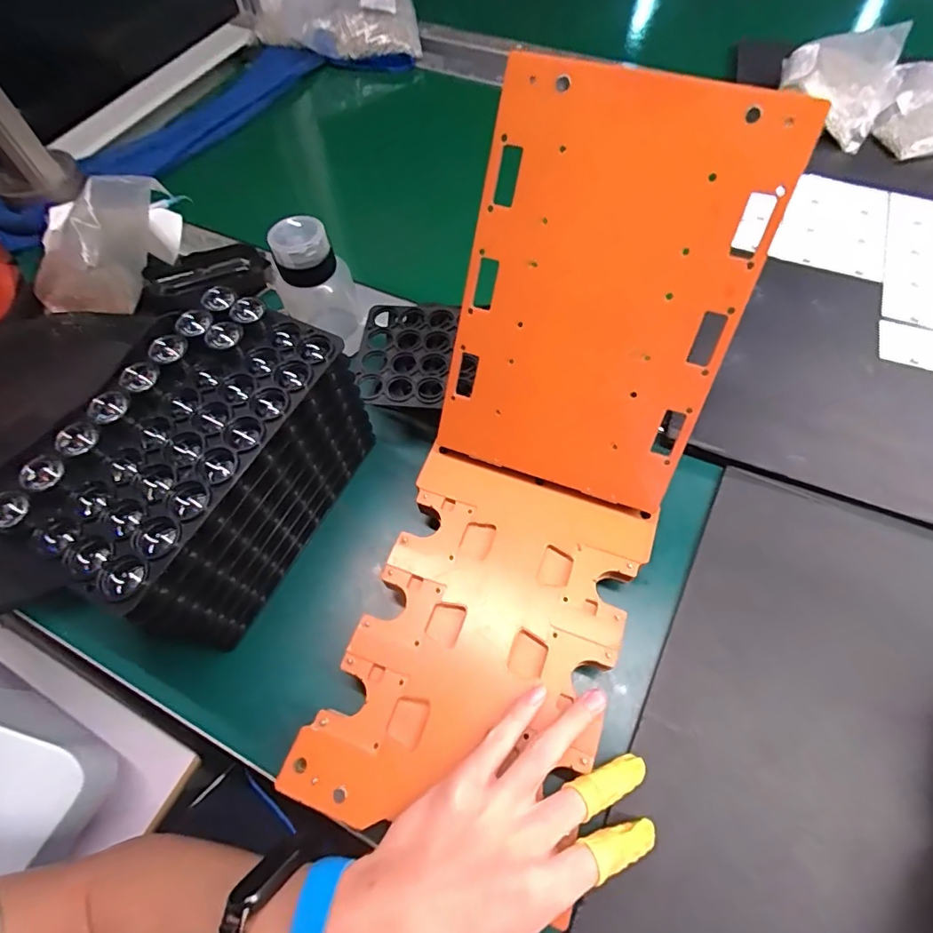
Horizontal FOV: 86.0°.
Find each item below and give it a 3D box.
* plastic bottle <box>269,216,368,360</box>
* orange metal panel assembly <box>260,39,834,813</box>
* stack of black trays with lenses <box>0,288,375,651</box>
[{"bbox_3d":[-0.136,-0.156,0.424,0.072,0.113,0.060,8,66,1],"label":"plastic bottle"},{"bbox_3d":[0.043,0.004,0.306,0.165,0.109,0.411,22,97,7],"label":"orange metal panel assembly"},{"bbox_3d":[-0.162,0.002,0.334,0.095,0.133,0.196,24,67,15],"label":"stack of black trays with lenses"}]

